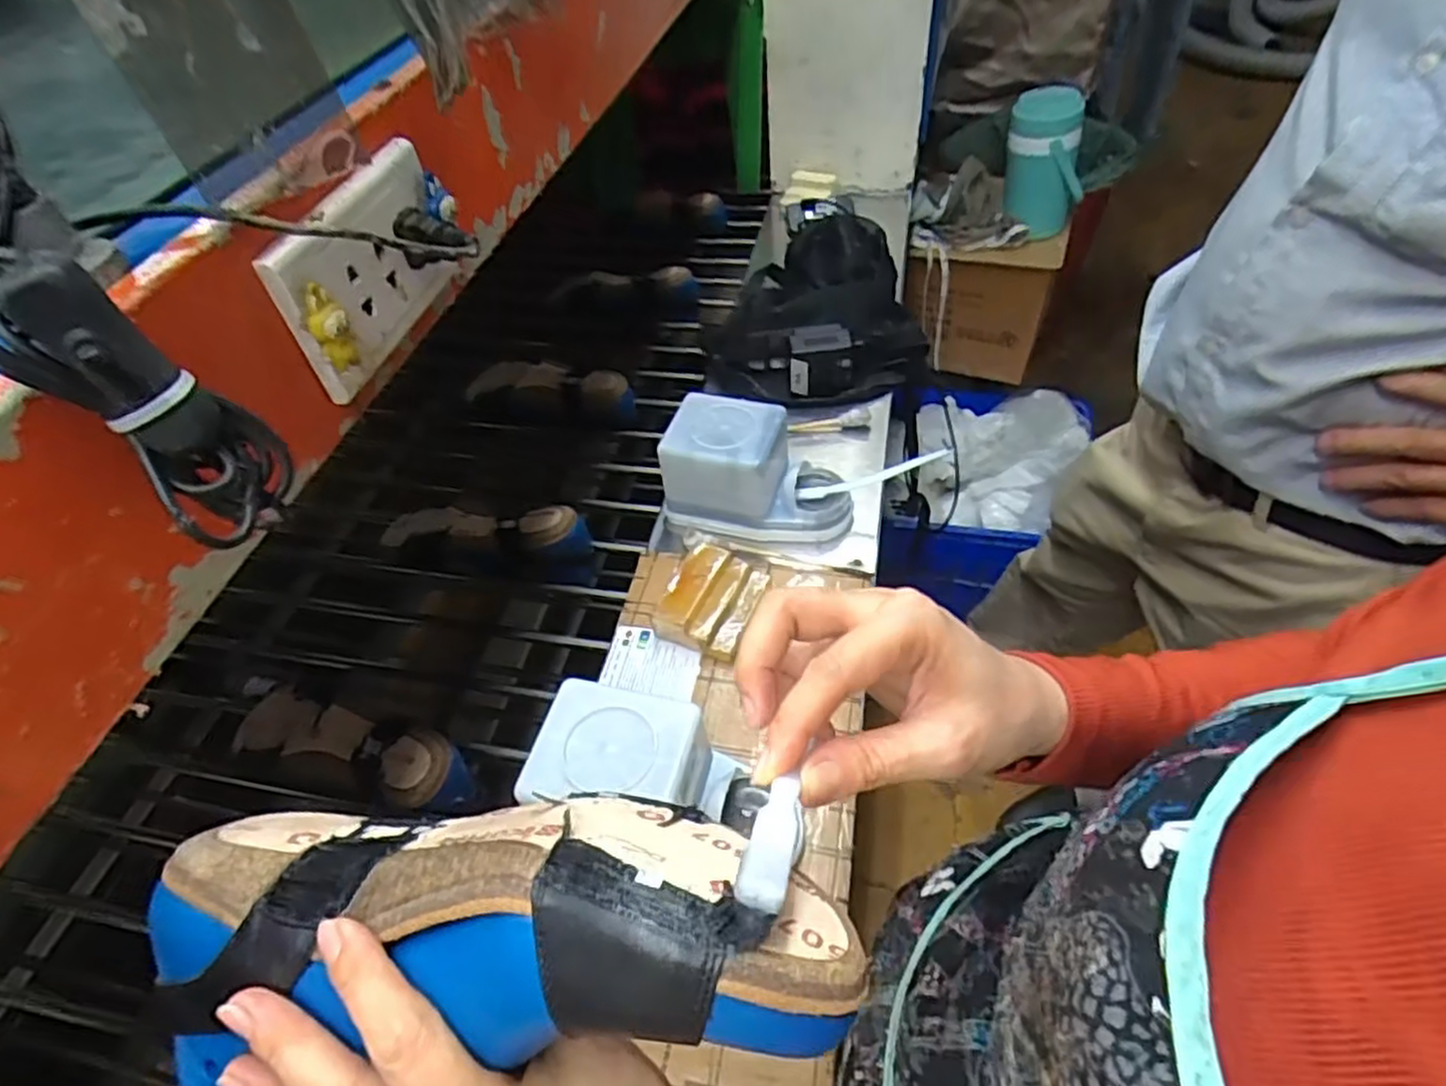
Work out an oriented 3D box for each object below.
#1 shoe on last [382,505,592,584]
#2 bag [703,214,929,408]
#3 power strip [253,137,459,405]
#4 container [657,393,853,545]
[{"bbox_3d":[-0.257,0.004,0.819,0.242,0.073,0.076,3,50,9],"label":"shoe on last"},{"bbox_3d":[0.130,-0.328,0.997,0.272,0.097,0.380,5,50,11],"label":"bag"},{"bbox_3d":[-0.160,-0.129,0.341,0.020,0.069,0.116,4,50,9],"label":"power strip"},{"bbox_3d":[0.035,-0.075,0.762,0.189,0.107,0.098,3,50,9],"label":"container"}]

